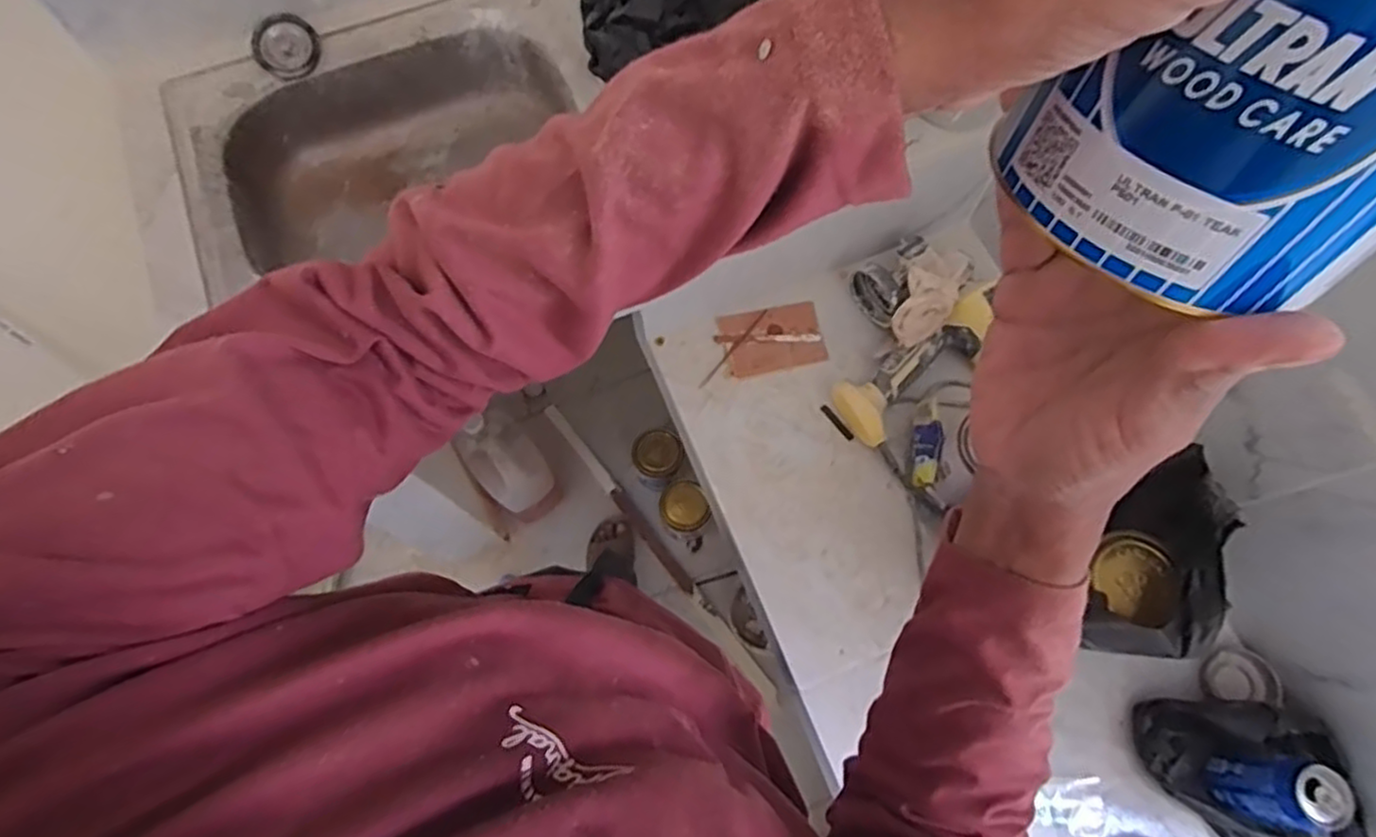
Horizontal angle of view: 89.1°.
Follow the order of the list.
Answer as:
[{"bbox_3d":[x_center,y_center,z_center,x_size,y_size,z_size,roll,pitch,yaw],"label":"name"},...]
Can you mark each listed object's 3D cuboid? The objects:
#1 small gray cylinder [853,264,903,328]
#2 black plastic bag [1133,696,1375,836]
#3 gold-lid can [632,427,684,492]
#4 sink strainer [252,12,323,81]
[{"bbox_3d":[0.250,-0.164,0.925,0.024,0.087,0.078,-32,73,-12],"label":"small gray cylinder"},{"bbox_3d":[0.614,0.381,0.726,0.258,0.088,0.147,40,73,13],"label":"black plastic bag"},{"bbox_3d":[-0.068,0.083,1.511,0.112,0.106,0.108,36,73,12],"label":"gold-lid can"},{"bbox_3d":[-0.506,-0.469,0.884,0.079,0.010,0.072,-31,102,0],"label":"sink strainer"}]

